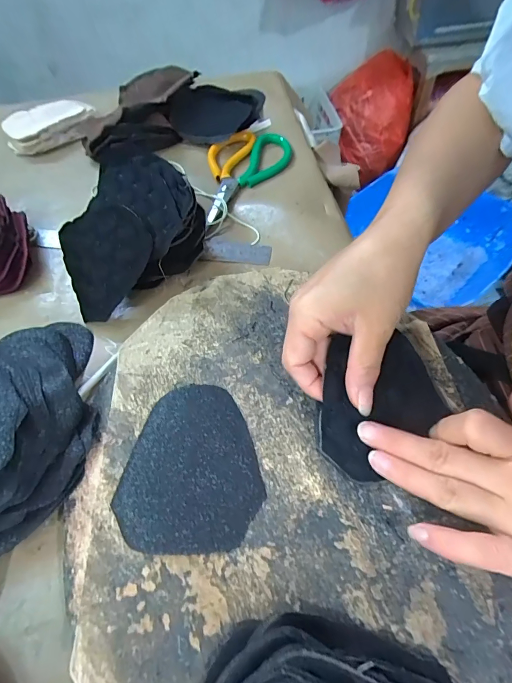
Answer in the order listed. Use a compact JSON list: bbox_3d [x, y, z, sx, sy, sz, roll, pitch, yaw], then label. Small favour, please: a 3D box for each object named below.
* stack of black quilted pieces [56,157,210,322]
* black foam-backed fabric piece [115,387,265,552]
[{"bbox_3d":[-0.114,-0.095,0.330,0.135,0.072,0.095,-38,63,-21],"label":"stack of black quilted pieces"},{"bbox_3d":[-0.038,0.079,0.237,0.085,0.004,0.104,13,57,11],"label":"black foam-backed fabric piece"}]

